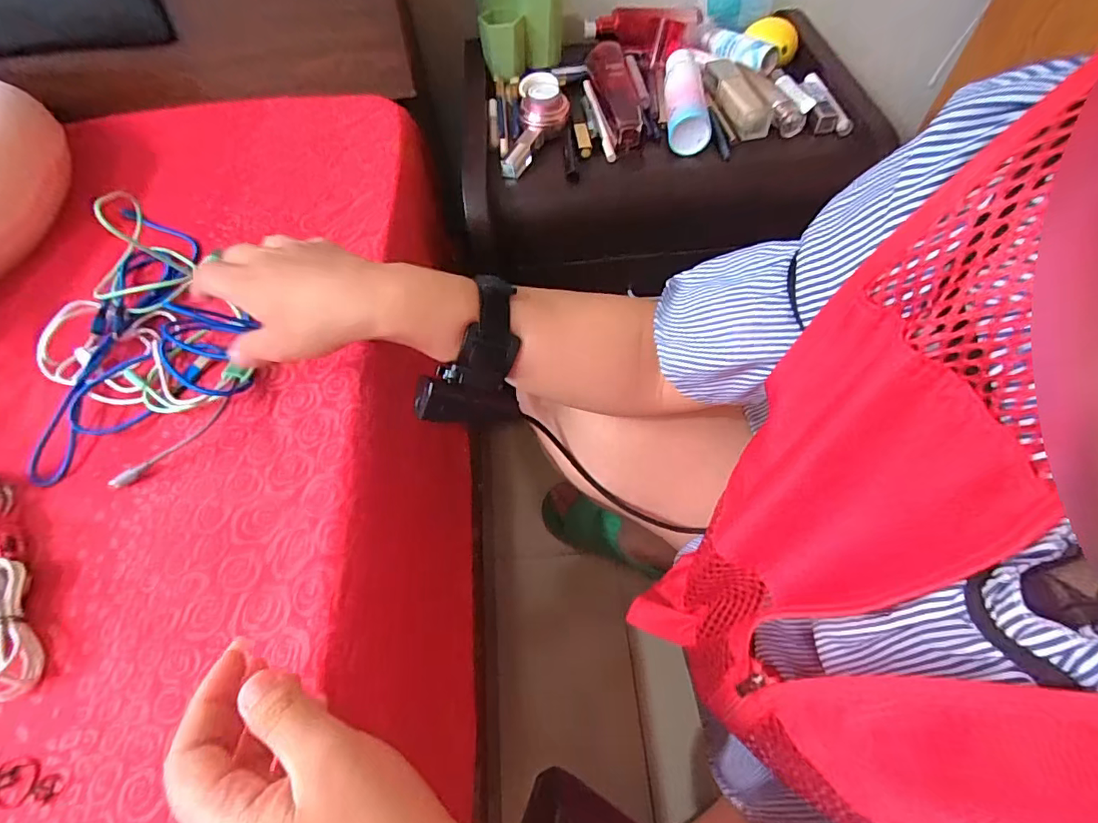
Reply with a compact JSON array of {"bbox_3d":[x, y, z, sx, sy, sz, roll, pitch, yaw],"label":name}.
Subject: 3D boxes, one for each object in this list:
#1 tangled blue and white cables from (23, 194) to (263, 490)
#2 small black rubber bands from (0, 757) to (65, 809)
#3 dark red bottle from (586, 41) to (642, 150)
[{"bbox_3d":[-0.337,-0.092,0.432,0.160,0.043,0.316,-16,59,-5],"label":"tangled blue and white cables"},{"bbox_3d":[-0.278,0.198,0.271,0.041,0.004,0.021,-2,59,4],"label":"small black rubber bands"},{"bbox_3d":[0.078,-0.384,0.604,0.045,0.045,0.185,-6,58,-2],"label":"dark red bottle"}]

